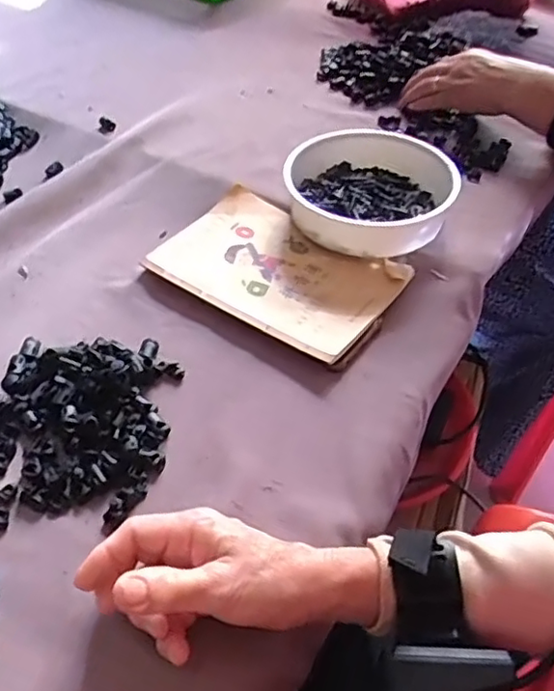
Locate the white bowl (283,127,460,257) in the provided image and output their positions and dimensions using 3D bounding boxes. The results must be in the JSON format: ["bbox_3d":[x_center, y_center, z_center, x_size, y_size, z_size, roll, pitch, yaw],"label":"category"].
[{"bbox_3d":[0.091,-0.153,0.616,0.160,0.050,0.167,0,50,0],"label":"white bowl"}]

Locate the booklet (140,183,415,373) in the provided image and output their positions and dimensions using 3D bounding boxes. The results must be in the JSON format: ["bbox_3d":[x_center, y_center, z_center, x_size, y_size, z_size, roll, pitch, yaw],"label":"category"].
[{"bbox_3d":[0.004,-0.069,0.569,0.208,0.013,0.144,30,55,22],"label":"booklet"}]

